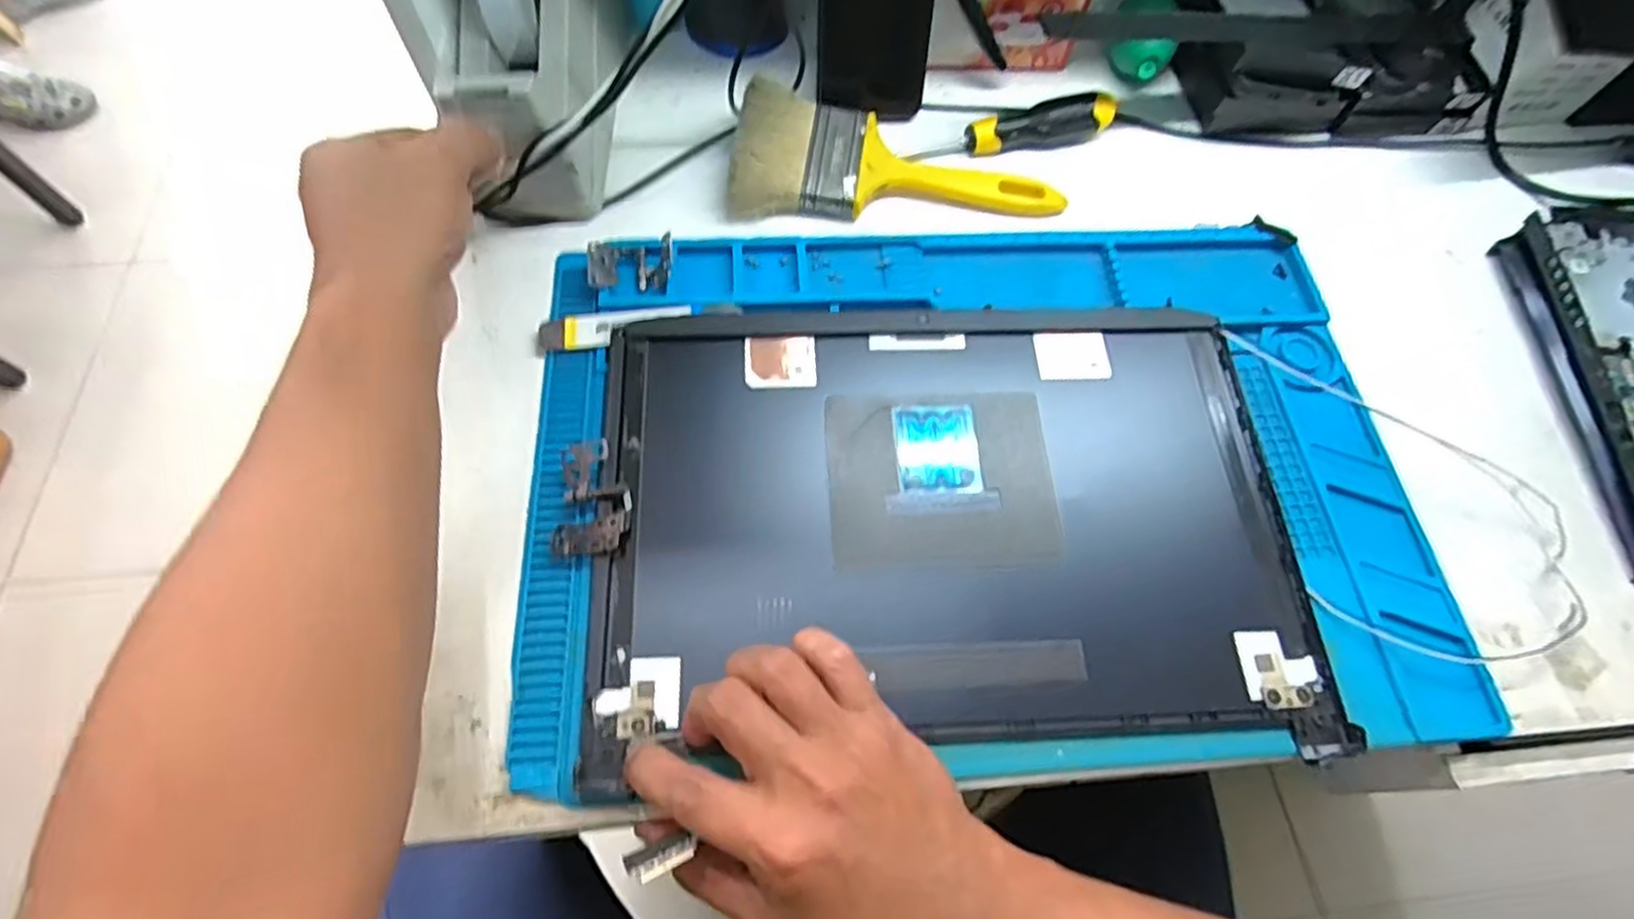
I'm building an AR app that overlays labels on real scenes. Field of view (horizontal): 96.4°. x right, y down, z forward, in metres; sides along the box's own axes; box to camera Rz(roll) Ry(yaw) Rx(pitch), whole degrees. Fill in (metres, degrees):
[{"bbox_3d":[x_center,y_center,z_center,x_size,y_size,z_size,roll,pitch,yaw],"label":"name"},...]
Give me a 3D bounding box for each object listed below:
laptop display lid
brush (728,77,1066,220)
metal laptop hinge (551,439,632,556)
[{"bbox_3d":[0.067,0.023,0.391,0.357,0.012,0.244,-4,64,-5],"label":"laptop display lid"},{"bbox_3d":[0.055,-0.195,0.485,0.215,0.030,0.085,6,64,0],"label":"brush"},{"bbox_3d":[-0.115,0.019,0.381,0.038,0.008,0.061,2,64,-3],"label":"metal laptop hinge"}]

